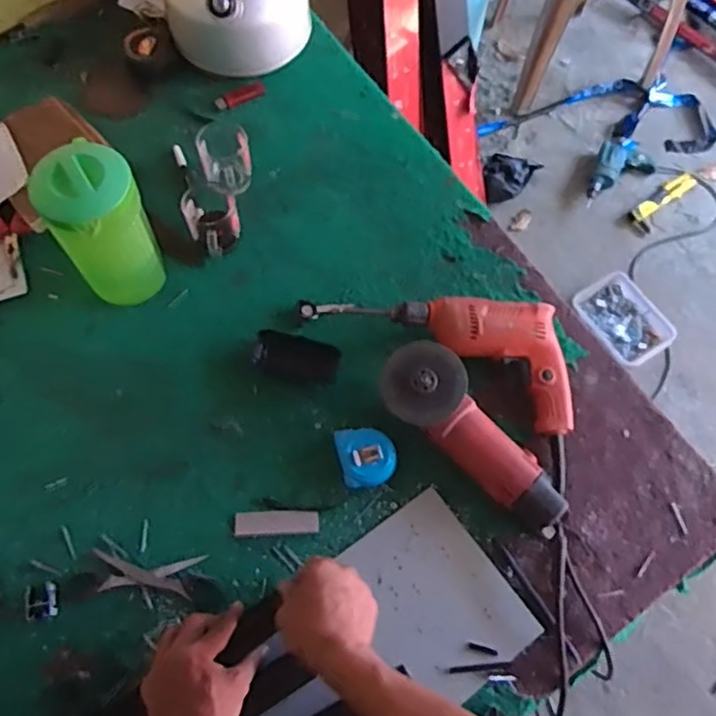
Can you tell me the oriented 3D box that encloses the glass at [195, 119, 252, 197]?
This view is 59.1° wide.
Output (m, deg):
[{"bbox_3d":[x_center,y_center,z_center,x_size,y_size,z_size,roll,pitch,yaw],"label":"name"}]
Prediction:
[{"bbox_3d":[-0.185,-0.270,0.885,0.068,0.077,0.085,-12,69,-8],"label":"glass"}]

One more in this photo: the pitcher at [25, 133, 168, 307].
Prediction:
[{"bbox_3d":[-0.303,-0.152,0.759,0.103,0.199,0.105,1,67,-2],"label":"pitcher"}]

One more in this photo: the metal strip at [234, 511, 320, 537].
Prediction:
[{"bbox_3d":[-0.094,0.193,0.737,0.096,0.005,0.027,-1,68,-4],"label":"metal strip"}]

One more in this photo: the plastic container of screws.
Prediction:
[{"bbox_3d":[0.660,-0.095,1.581,0.173,0.044,0.232,-31,72,-15],"label":"plastic container of screws"}]

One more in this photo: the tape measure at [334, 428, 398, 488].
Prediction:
[{"bbox_3d":[0.011,0.115,0.754,0.070,0.040,0.072,-14,69,-9],"label":"tape measure"}]

